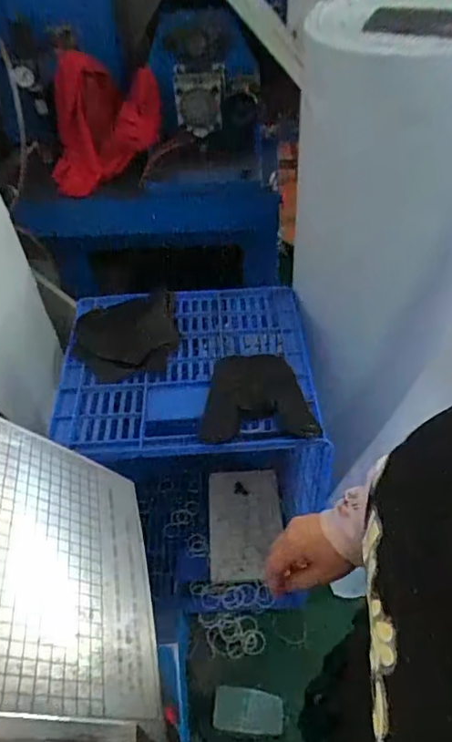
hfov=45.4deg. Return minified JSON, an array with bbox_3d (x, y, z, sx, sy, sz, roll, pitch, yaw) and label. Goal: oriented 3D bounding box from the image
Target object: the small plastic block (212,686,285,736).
[{"bbox_3d":[0.048,0.702,1.114,0.139,0.051,0.080,1,46,6],"label":"small plastic block"}]

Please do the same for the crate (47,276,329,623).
[{"bbox_3d":[-0.043,0.201,1.174,0.456,0.642,0.387,-6,46,-1],"label":"crate"}]

